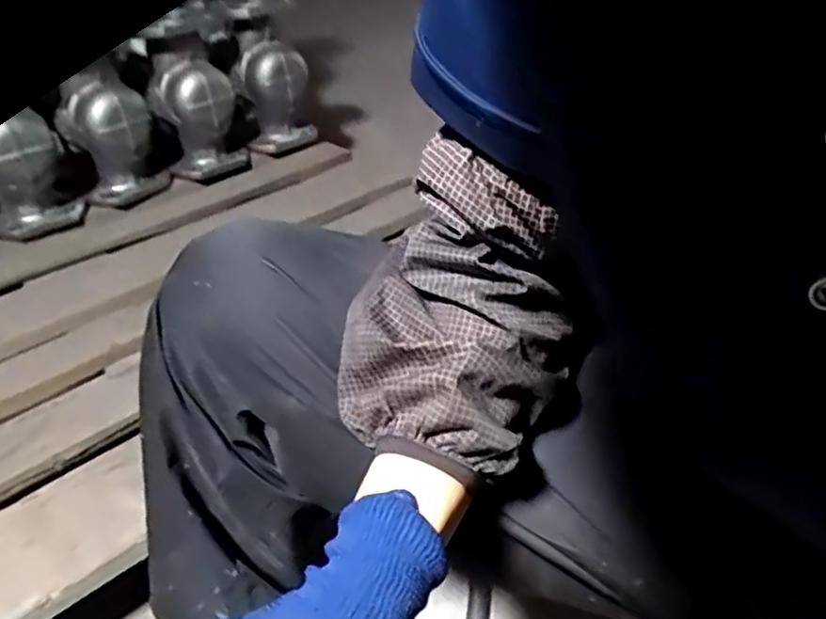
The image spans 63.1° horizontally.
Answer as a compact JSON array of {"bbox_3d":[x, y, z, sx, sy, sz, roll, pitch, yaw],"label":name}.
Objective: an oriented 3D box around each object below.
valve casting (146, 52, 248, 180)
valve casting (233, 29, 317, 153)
[{"bbox_3d":[-0.376,-0.338,1.183,0.140,0.239,0.123,-14,36,-16],"label":"valve casting"},{"bbox_3d":[-0.263,-0.418,1.286,0.111,0.235,0.138,2,34,6],"label":"valve casting"}]

